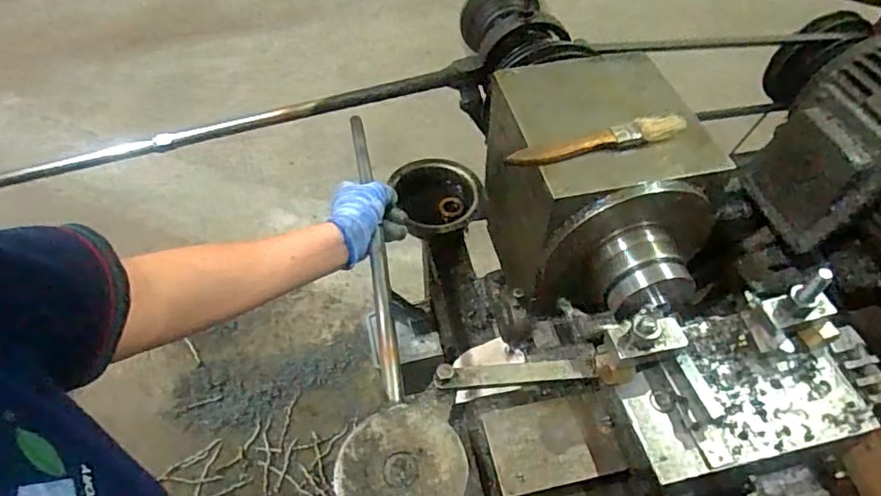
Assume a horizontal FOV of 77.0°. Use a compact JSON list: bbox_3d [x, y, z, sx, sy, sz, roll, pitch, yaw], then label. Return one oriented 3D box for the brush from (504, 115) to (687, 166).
[{"bbox_3d":[0.126,-0.087,0.450,0.147,0.016,0.020,-11,52,-9],"label":"brush"}]

